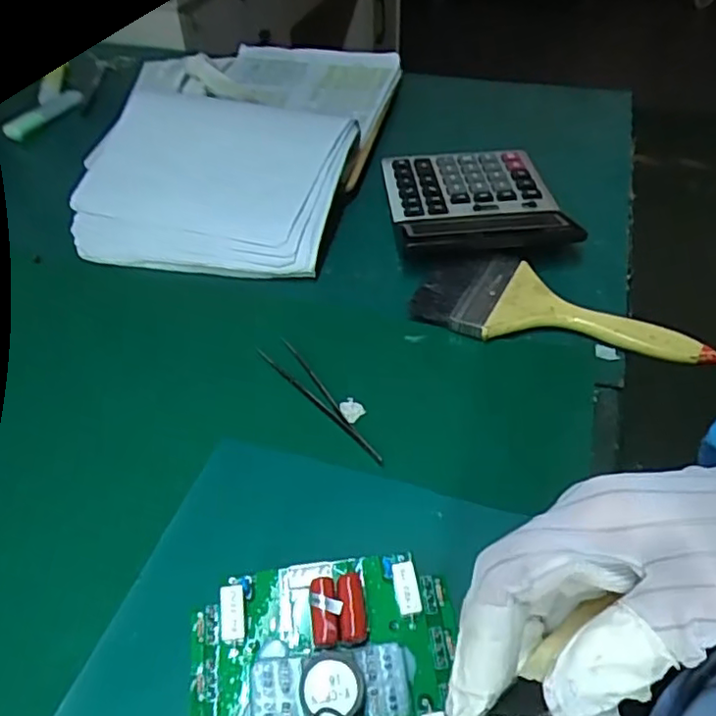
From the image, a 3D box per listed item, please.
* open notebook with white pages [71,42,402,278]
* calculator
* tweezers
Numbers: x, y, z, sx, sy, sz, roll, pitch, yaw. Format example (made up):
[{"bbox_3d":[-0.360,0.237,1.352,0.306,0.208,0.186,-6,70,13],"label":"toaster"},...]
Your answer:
[{"bbox_3d":[-0.120,-0.242,0.648,0.266,0.063,0.417,8,46,10],"label":"open notebook with white pages"},{"bbox_3d":[0.101,-0.143,0.558,0.141,0.023,0.169,-4,45,-2],"label":"calculator"},{"bbox_3d":[-0.028,0.028,0.422,0.020,0.004,0.129,-26,50,-21],"label":"tweezers"}]

